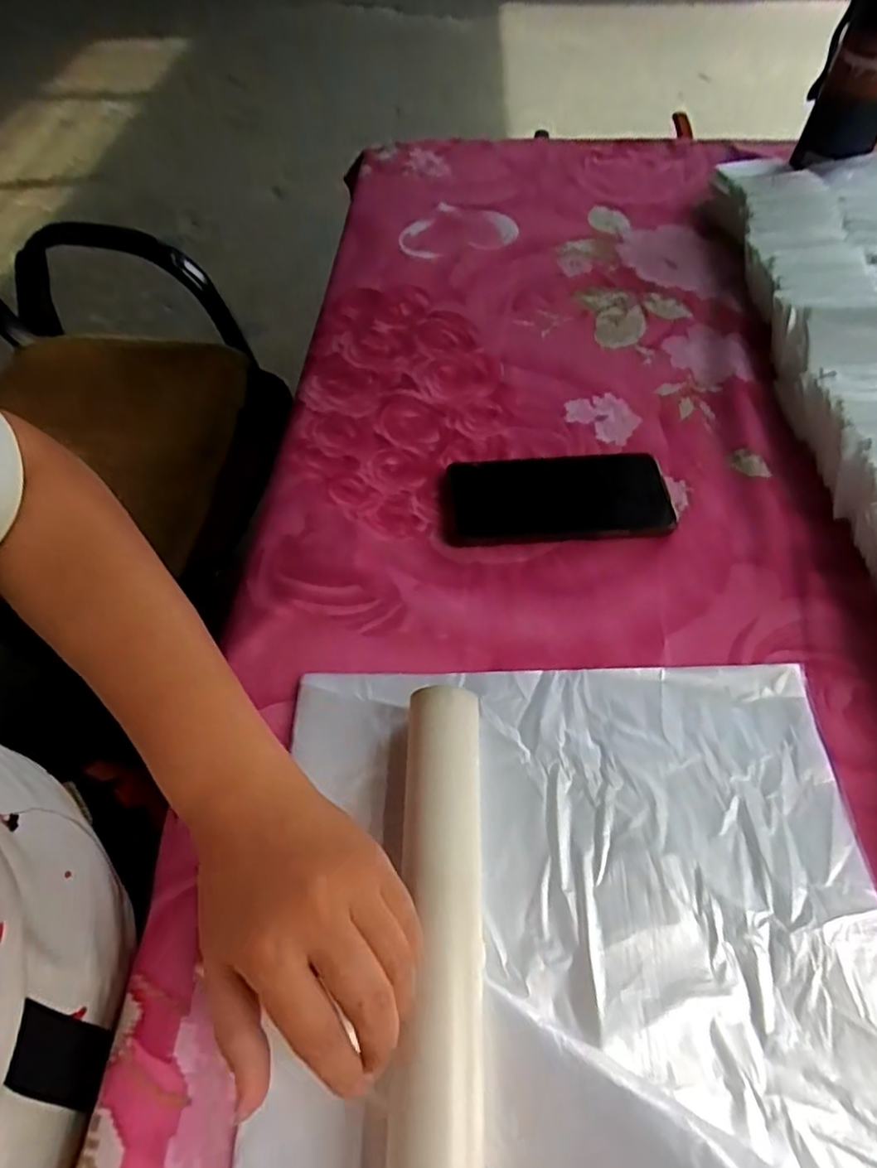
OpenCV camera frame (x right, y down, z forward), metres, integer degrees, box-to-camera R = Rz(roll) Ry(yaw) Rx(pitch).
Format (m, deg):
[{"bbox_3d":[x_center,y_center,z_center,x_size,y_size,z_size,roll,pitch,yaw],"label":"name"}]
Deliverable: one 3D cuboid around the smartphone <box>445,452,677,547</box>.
[{"bbox_3d":[0.089,-0.066,0.458,0.163,0.012,0.080,-3,55,-1],"label":"smartphone"}]

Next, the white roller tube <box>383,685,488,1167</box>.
[{"bbox_3d":[0.000,0.212,0.247,0.040,0.047,0.343,1,55,2],"label":"white roller tube"}]

